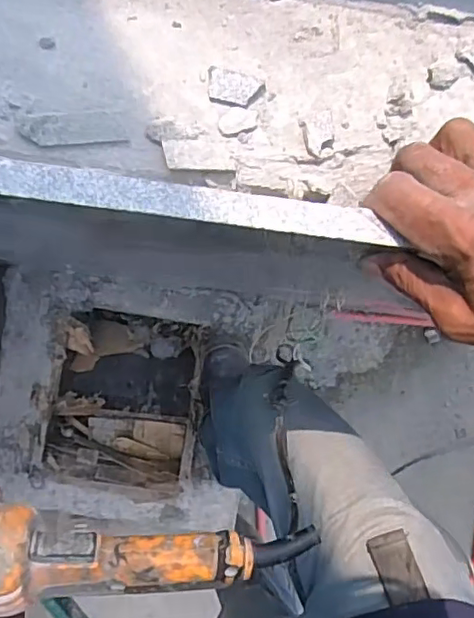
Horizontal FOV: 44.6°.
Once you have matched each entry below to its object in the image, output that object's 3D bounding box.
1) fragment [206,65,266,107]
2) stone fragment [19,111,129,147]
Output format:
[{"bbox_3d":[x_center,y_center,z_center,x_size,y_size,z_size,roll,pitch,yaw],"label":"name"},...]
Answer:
[{"bbox_3d":[-0.002,-0.133,0.349,0.034,0.007,0.019,16,90,-3],"label":"fragment"},{"bbox_3d":[-0.098,-0.107,0.342,0.061,0.011,0.018,-4,91,-3],"label":"stone fragment"}]

